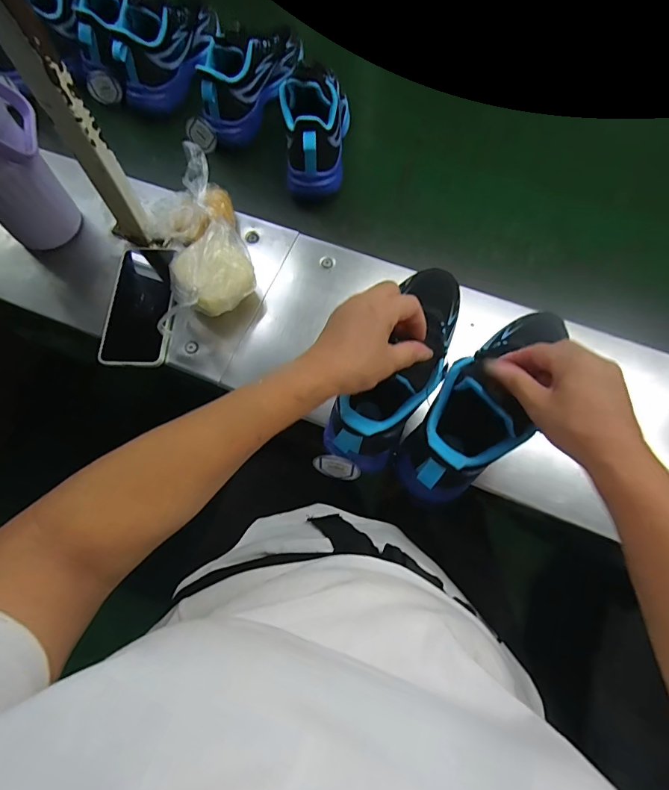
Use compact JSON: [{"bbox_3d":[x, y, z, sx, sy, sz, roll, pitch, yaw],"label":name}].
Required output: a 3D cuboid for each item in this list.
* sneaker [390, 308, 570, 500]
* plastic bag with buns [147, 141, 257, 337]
[{"bbox_3d":[0.152,-0.002,0.417,0.081,0.098,0.234,31,73,11],"label":"sneaker"},{"bbox_3d":[-0.171,-0.196,0.534,0.121,0.074,0.236,-12,70,-4],"label":"plastic bag with buns"}]

